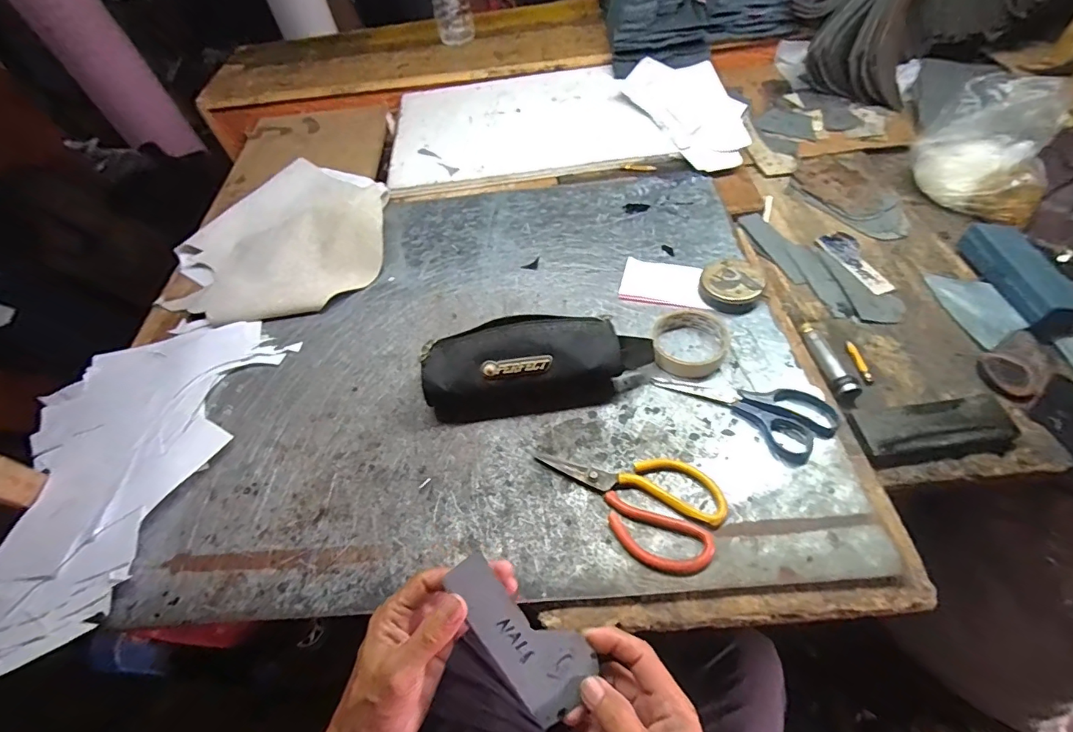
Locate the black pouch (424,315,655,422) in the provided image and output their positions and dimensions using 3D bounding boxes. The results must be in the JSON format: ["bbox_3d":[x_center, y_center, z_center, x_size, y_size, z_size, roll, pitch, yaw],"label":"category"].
[{"bbox_3d":[0.002,-0.005,0.533,0.247,0.084,0.097,-8,56,1],"label":"black pouch"}]

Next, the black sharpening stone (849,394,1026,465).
[{"bbox_3d":[0.404,0.064,0.492,0.158,0.016,0.059,-9,56,1],"label":"black sharpening stone"}]

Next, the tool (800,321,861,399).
[{"bbox_3d":[0.328,-0.007,0.545,0.026,0.022,0.107,-9,56,0],"label":"tool"}]

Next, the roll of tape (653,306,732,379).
[{"bbox_3d":[0.177,-0.027,0.557,0.080,0.028,0.092,7,57,11],"label":"roll of tape"}]

